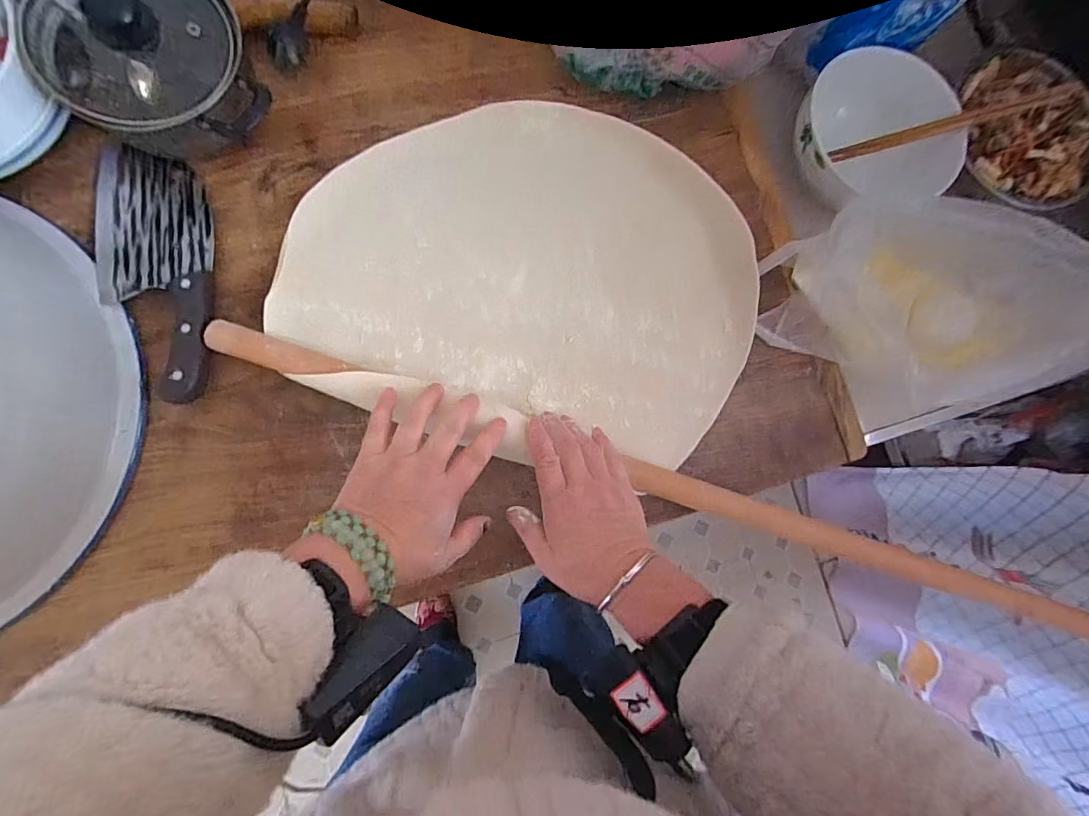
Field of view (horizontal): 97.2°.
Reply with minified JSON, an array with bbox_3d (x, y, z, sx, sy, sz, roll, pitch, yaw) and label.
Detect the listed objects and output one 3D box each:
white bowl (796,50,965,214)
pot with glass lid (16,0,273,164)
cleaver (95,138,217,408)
[{"bbox_3d":[0.329,-0.272,0.479,0.153,0.065,0.154,1,83,-7],"label":"white bowl"},{"bbox_3d":[-0.320,-0.291,0.395,0.158,0.088,0.136,6,82,-6],"label":"pot with glass lid"},{"bbox_3d":[-0.333,-0.120,0.409,0.089,0.024,0.230,-8,84,-8],"label":"cleaver"}]

